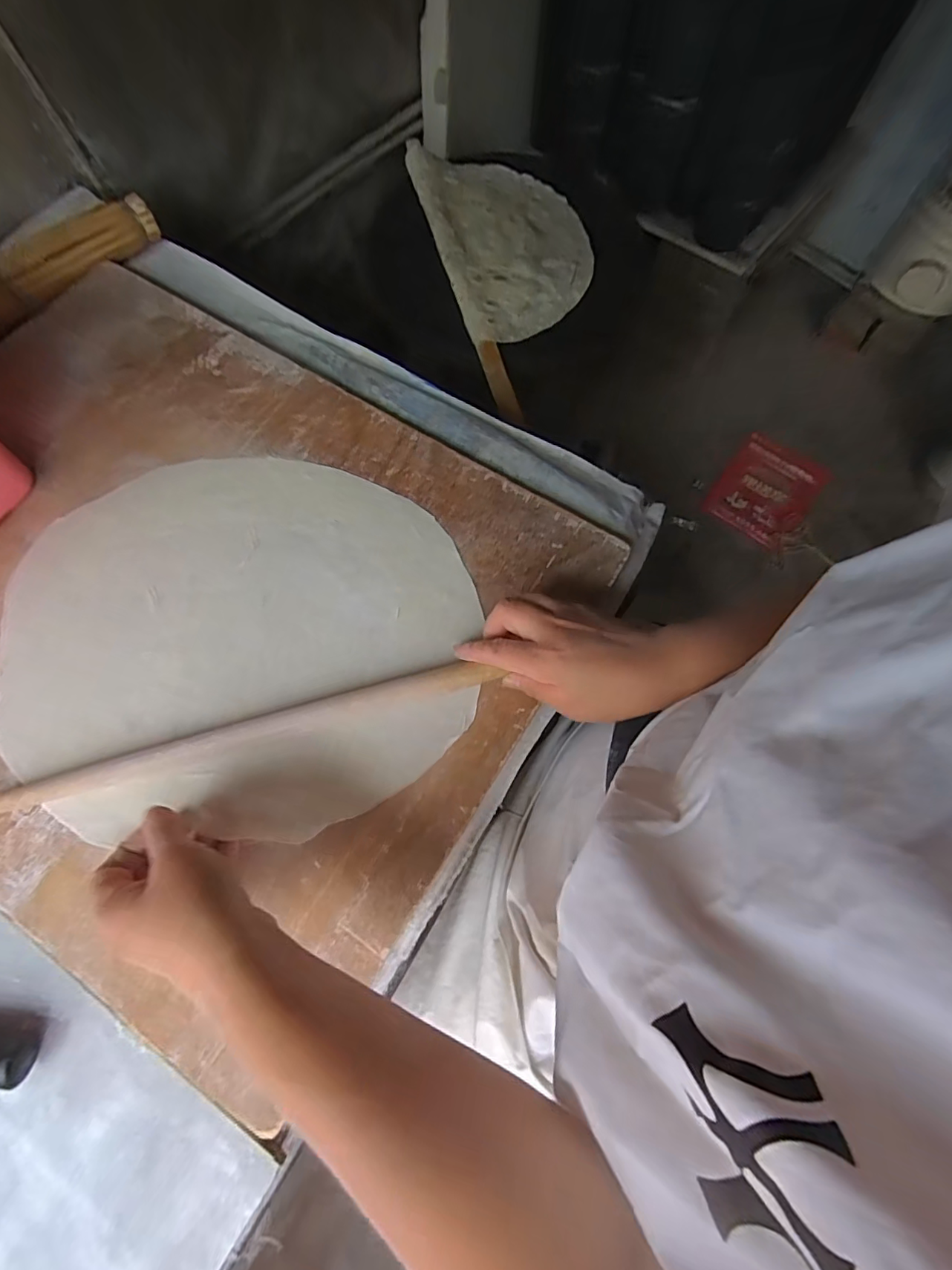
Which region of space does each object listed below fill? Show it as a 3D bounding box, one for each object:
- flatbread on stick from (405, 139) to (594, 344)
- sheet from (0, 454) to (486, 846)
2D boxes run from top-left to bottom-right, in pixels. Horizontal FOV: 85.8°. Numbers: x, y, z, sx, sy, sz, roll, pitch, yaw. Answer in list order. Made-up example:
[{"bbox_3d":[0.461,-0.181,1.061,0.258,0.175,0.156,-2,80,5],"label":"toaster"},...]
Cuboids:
[{"bbox_3d":[0.047,-0.549,0.699,0.201,0.032,0.323,-16,72,-7],"label":"flatbread on stick"},{"bbox_3d":[-0.177,-0.008,0.393,0.345,0.011,0.293,0,69,-2],"label":"sheet"}]

